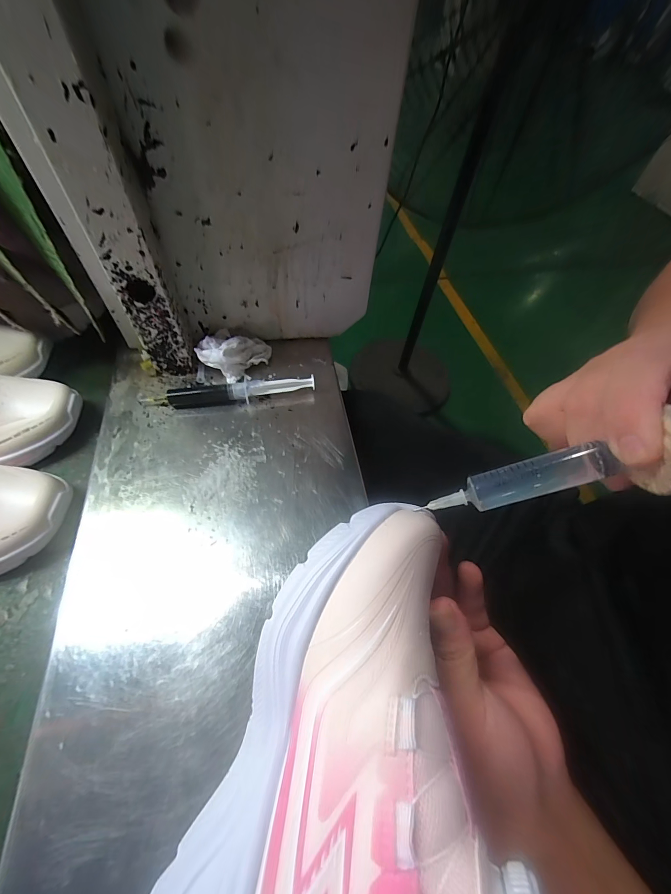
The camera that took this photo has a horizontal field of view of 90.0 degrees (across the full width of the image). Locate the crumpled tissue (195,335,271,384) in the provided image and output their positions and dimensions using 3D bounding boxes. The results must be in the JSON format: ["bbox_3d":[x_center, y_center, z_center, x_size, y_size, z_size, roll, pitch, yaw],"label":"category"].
[{"bbox_3d":[-0.103,-0.100,0.353,0.073,0.034,0.037,-28,63,-22],"label":"crumpled tissue"}]

